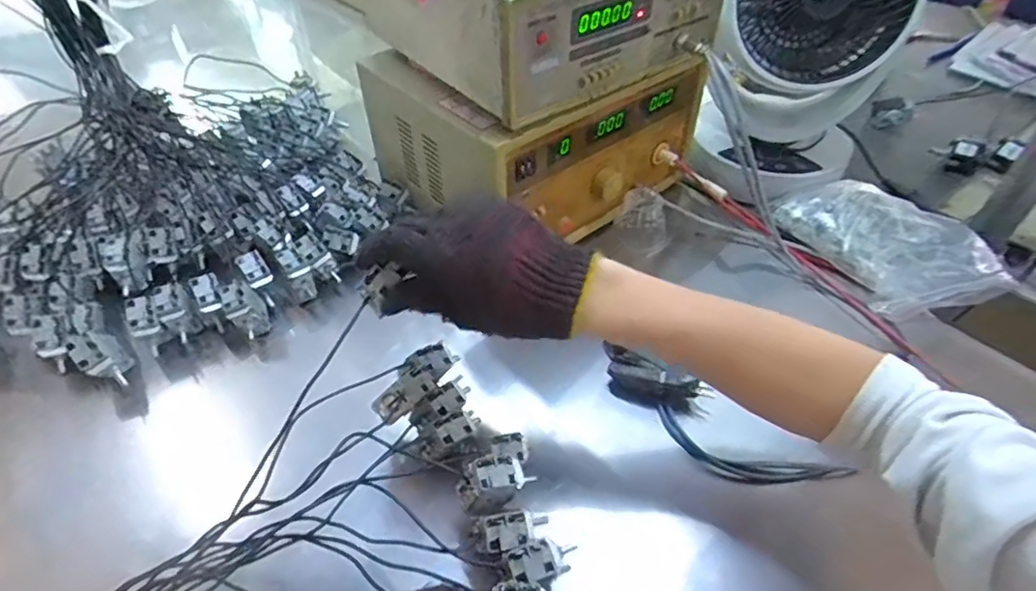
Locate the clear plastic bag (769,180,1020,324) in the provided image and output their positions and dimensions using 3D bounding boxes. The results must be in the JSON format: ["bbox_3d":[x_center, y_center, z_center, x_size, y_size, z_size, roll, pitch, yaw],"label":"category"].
[{"bbox_3d":[0.411,-0.061,0.645,0.146,0.029,0.207,-32,61,-6],"label":"clear plastic bag"}]

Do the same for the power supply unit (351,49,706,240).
[{"bbox_3d":[0.016,-0.203,0.685,0.309,0.165,0.266,-34,55,-28],"label":"power supply unit"}]

